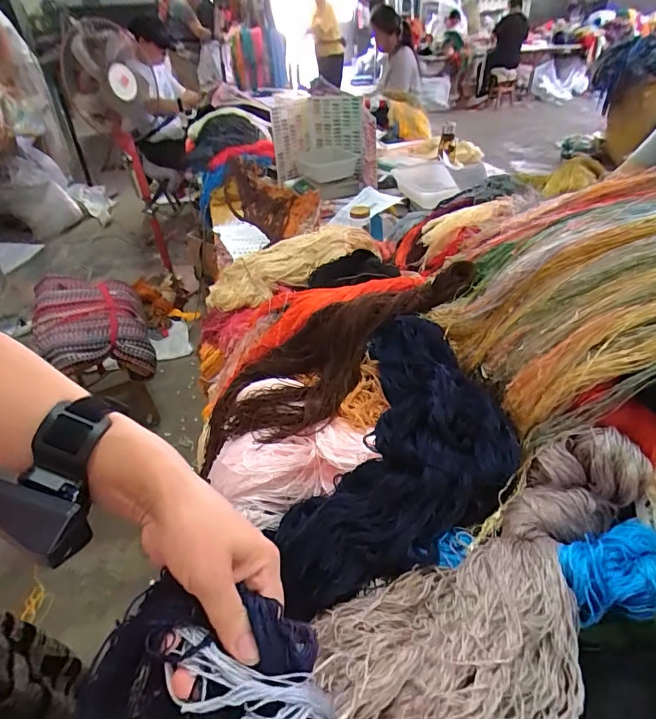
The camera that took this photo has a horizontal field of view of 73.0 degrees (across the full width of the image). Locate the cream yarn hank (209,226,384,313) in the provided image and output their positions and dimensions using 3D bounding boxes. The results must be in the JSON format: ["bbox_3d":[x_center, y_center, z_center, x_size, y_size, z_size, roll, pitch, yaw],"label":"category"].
[{"bbox_3d":[-0.075,-0.200,0.977,0.407,0.100,0.136,-23,40,1],"label":"cream yarn hank"}]

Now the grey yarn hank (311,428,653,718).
[{"bbox_3d":[0.132,0.174,0.322,0.293,0.091,0.150,-20,41,-21],"label":"grey yarn hank"}]

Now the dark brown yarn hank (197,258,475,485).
[{"bbox_3d":[0.011,-0.013,0.627,0.445,0.062,0.143,-37,44,-3],"label":"dark brown yarn hank"}]

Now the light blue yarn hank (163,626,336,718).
[{"bbox_3d":[-0.041,0.183,0.240,0.099,0.022,0.036,26,42,0],"label":"light blue yarn hank"}]

